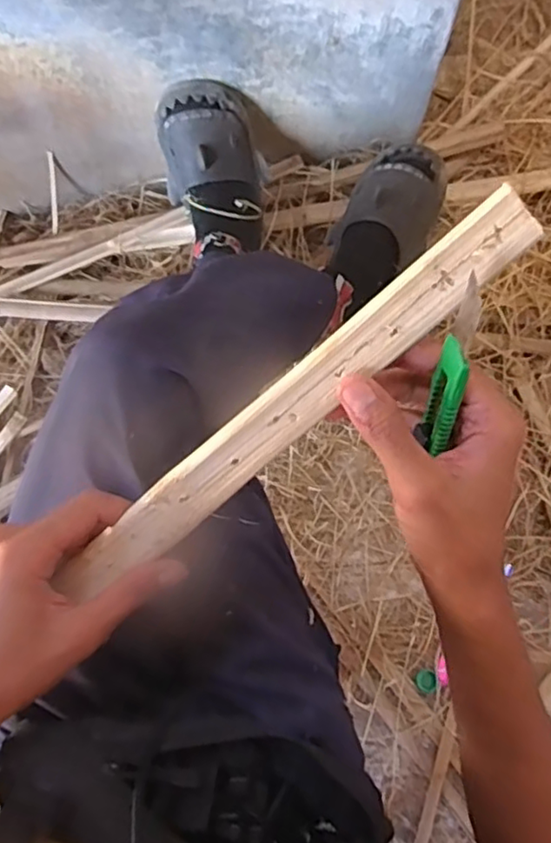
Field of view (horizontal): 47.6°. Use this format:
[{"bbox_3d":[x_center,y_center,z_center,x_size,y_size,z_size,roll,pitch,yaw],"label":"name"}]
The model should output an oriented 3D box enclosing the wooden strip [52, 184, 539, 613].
[{"bbox_3d":[-0.003,0.002,0.329,0.312,0.006,0.032,-41,104,18],"label":"wooden strip"}]

